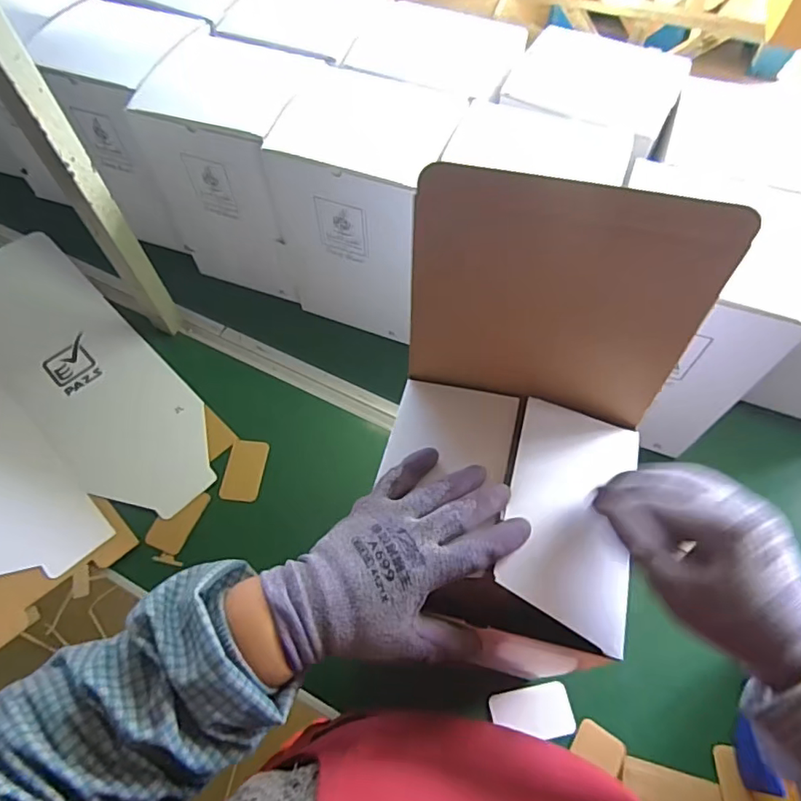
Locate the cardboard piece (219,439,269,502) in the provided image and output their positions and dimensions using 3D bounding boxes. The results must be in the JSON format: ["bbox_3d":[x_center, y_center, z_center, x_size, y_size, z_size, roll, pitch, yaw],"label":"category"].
[{"bbox_3d":[-0.211,0.094,0.733,0.053,0.009,0.084,5,66,4],"label":"cardboard piece"}]

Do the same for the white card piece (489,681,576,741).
[{"bbox_3d":[0.142,0.337,0.581,0.083,0.006,0.051,-10,61,-3],"label":"white card piece"}]

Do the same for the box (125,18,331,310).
[{"bbox_3d":[-0.210,-0.335,0.786,0.188,0.292,0.192,20,63,13],"label":"box"}]

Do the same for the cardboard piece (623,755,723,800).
[{"bbox_3d":[0.275,0.397,0.545,0.096,0.006,0.041,13,62,9],"label":"cardboard piece"}]

